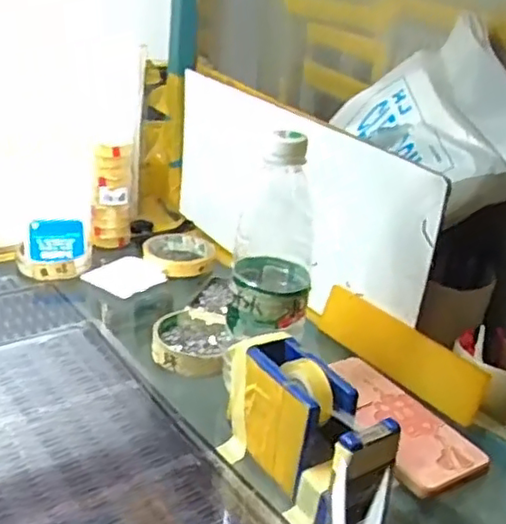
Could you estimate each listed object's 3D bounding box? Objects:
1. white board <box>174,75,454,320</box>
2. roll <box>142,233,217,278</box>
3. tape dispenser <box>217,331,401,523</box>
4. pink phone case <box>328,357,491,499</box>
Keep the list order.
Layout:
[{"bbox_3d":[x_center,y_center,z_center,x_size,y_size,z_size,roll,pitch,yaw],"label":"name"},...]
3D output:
[{"bbox_3d":[0.034,-0.071,0.730,0.013,0.194,0.415,-13,32,-33],"label":"white board"},{"bbox_3d":[-0.090,-0.009,0.806,0.092,0.019,0.103,5,24,-3],"label":"roll"},{"bbox_3d":[0.035,0.121,0.461,0.053,0.087,0.143,-11,29,-34],"label":"tape dispenser"},{"bbox_3d":[0.120,0.130,0.549,0.068,0.014,0.168,-6,27,-26],"label":"pink phone case"}]

